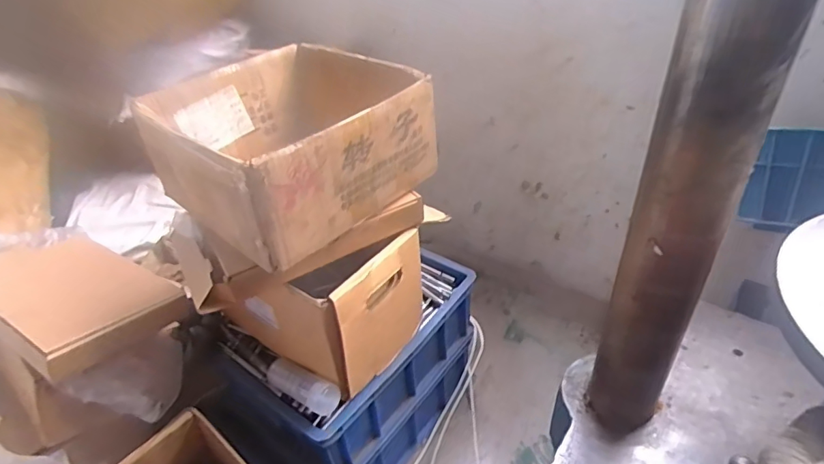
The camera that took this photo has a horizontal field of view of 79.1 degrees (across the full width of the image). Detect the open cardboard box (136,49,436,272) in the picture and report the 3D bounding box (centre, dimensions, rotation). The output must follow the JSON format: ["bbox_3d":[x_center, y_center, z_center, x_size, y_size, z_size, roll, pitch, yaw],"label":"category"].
[{"bbox_3d":[-0.156,-0.129,0.669,0.297,0.134,0.313,27,48,34],"label":"open cardboard box"}]

